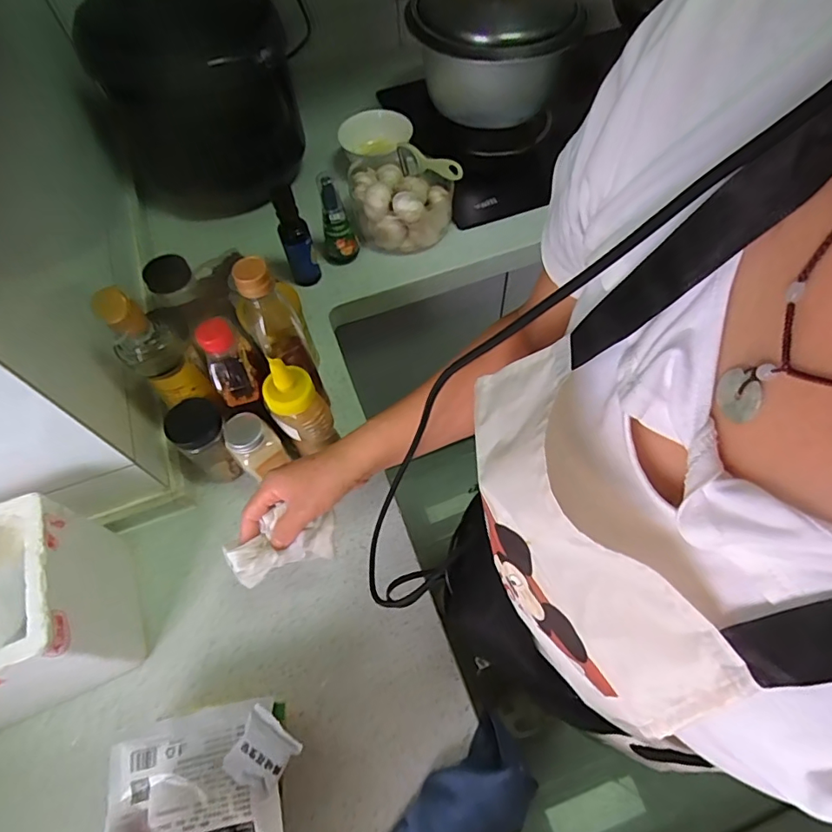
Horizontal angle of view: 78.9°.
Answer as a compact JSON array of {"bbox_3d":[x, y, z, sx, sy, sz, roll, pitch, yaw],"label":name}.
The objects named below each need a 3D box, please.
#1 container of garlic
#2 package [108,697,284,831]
[{"bbox_3d":[-0.023,-0.351,0.810,0.160,0.100,0.158,-1,61,2],"label":"container of garlic"},{"bbox_3d":[-0.185,0.333,0.414,0.141,0.025,0.153,-13,61,-4],"label":"package"}]

